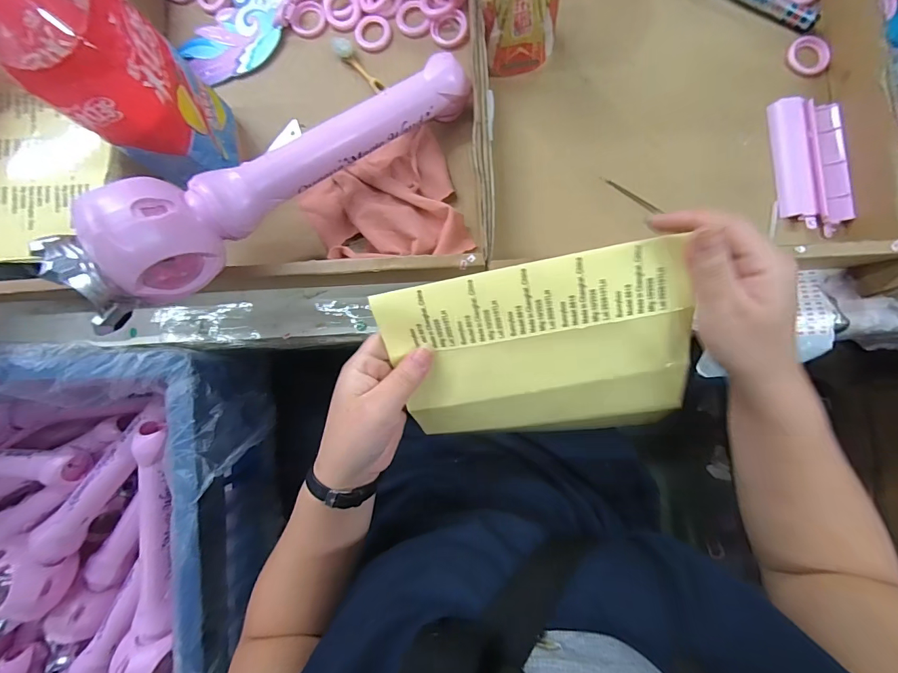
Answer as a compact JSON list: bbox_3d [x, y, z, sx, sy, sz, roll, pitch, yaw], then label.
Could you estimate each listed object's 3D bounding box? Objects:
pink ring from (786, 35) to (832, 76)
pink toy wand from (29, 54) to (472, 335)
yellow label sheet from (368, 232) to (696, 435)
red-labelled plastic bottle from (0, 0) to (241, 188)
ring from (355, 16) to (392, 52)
[{"bbox_3d":[0.346,-0.270,0.379,0.036,0.004,0.040,-12,86,3],"label":"pink ring"},{"bbox_3d":[-0.127,-0.141,0.318,0.351,0.070,0.062,-39,84,-18],"label":"pink toy wand"},{"bbox_3d":[0.064,0.018,0.290,0.204,0.017,0.151,-10,122,9],"label":"yellow label sheet"},{"bbox_3d":[-0.260,-0.204,0.308,0.099,0.213,0.091,41,90,5],"label":"red-labelled plastic bottle"},{"bbox_3d":[-0.078,-0.314,0.408,0.037,0.004,0.038,0,86,4],"label":"ring"}]

